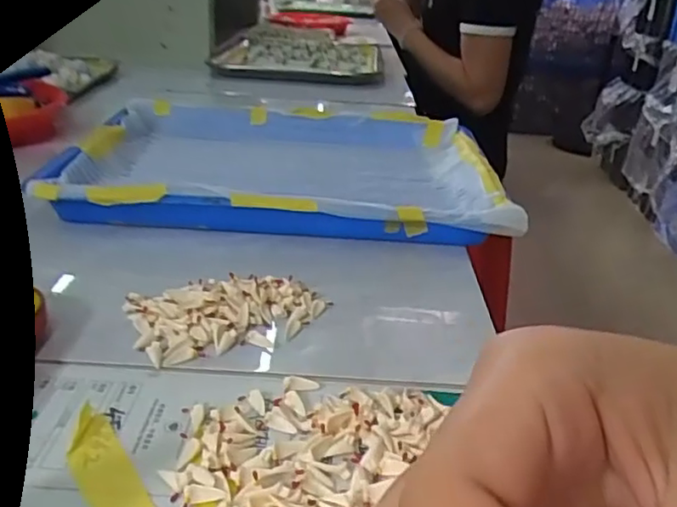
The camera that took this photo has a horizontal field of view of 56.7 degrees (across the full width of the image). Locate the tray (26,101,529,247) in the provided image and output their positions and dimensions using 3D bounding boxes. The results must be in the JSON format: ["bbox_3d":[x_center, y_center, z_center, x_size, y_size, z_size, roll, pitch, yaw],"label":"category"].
[{"bbox_3d":[-0.043,-0.071,0.505,0.321,0.034,0.254,4,25,0],"label":"tray"}]

